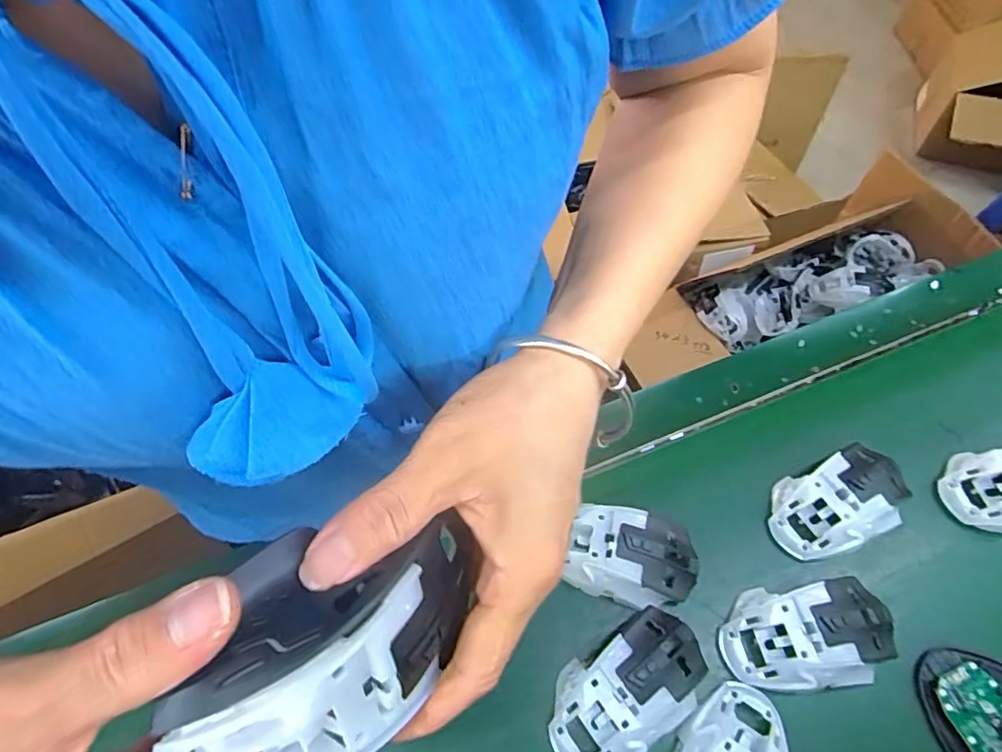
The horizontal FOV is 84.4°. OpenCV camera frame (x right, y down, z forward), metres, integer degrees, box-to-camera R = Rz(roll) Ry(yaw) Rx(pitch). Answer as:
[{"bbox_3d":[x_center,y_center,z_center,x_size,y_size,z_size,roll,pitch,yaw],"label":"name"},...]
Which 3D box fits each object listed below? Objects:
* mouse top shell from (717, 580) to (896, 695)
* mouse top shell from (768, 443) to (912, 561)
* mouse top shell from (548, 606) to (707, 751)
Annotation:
[{"bbox_3d":[0.211,0.176,0.377,0.113,0.033,0.064,-5,58,1],"label":"mouse top shell"},{"bbox_3d":[0.263,0.096,0.429,0.109,0.037,0.064,-20,59,-9],"label":"mouse top shell"},{"bbox_3d":[0.084,0.207,0.365,0.115,0.031,0.064,-28,61,-13],"label":"mouse top shell"}]

